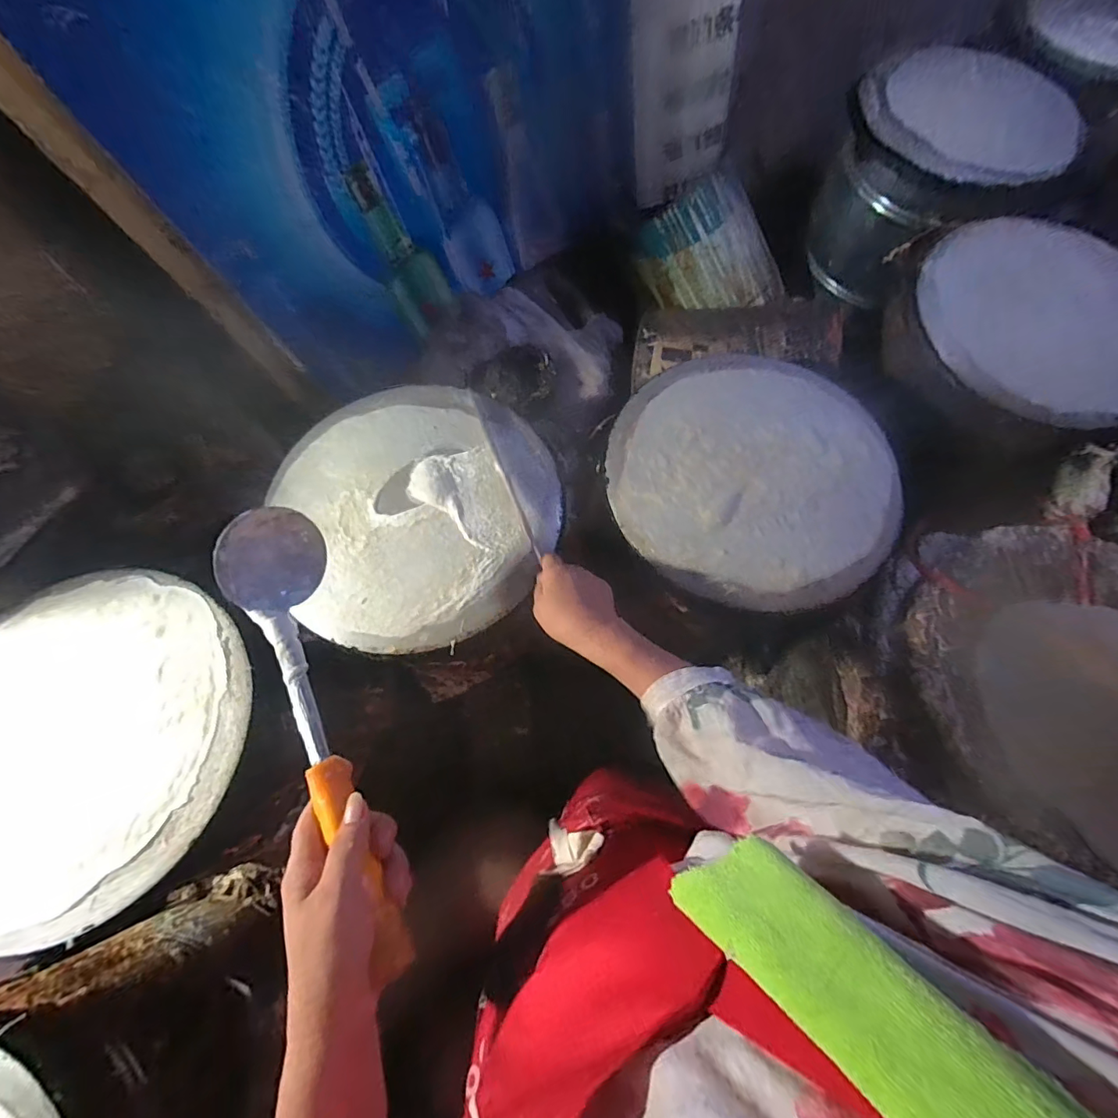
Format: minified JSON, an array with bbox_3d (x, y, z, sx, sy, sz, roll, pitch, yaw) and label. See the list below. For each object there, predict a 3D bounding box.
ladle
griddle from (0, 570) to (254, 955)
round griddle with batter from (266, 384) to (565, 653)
[{"bbox_3d":[-0.192,0.120,0.376,0.070,0.075,0.365,-25,67,-10],"label":"ladle"},{"bbox_3d":[-0.534,0.192,0.507,0.376,0.019,0.357,0,71,-1],"label":"griddle"},{"bbox_3d":[-0.174,-0.075,0.610,0.335,0.024,0.356,0,71,-1],"label":"round griddle with batter"}]

